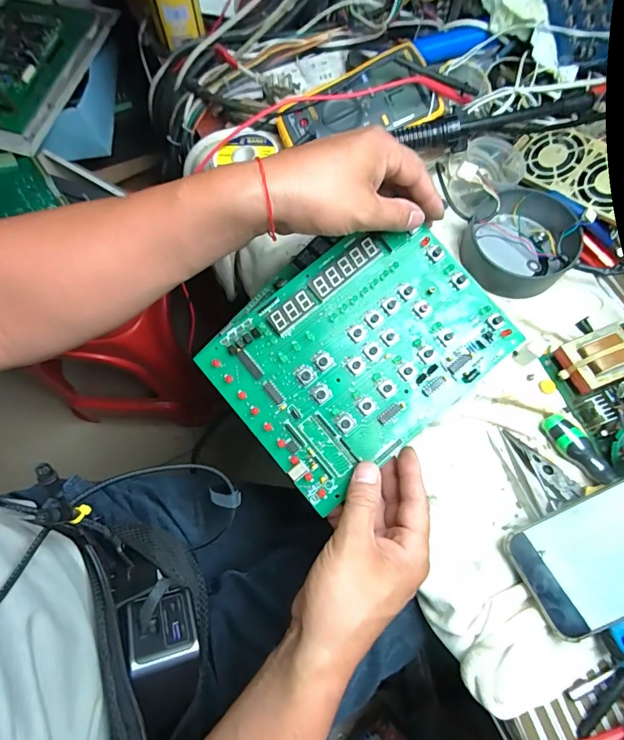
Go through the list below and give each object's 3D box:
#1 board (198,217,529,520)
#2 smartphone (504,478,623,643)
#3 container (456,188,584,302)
[{"bbox_3d":[0.038,-0.016,0.331,0.210,0.009,0.165,-40,86,-5],"label":"board"},{"bbox_3d":[0.235,0.129,0.308,0.158,0.009,0.078,-28,64,3],"label":"smartphone"},{"bbox_3d":[0.216,-0.131,0.430,0.112,0.038,0.103,0,71,0],"label":"container"}]

